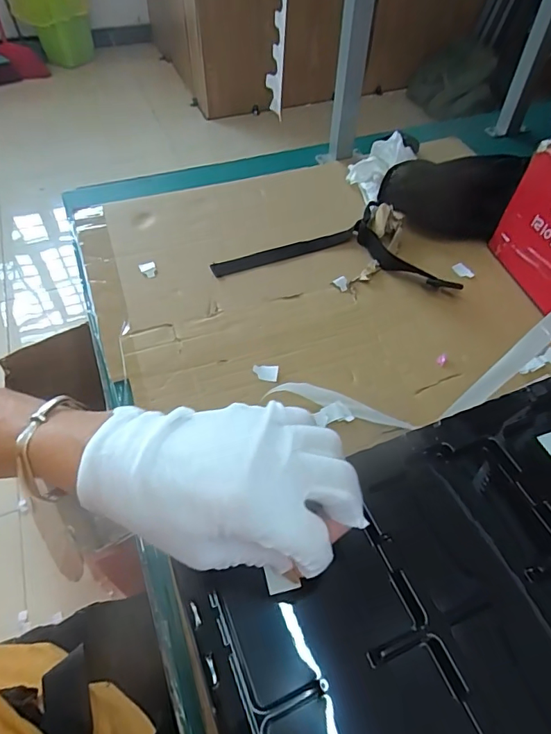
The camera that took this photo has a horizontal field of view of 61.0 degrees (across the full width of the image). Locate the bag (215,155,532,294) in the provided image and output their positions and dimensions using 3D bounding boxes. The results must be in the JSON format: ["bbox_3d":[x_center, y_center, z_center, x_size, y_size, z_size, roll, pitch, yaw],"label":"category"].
[{"bbox_3d":[0.160,-0.165,0.588,0.443,0.050,0.193,-26,56,-20],"label":"bag"}]

